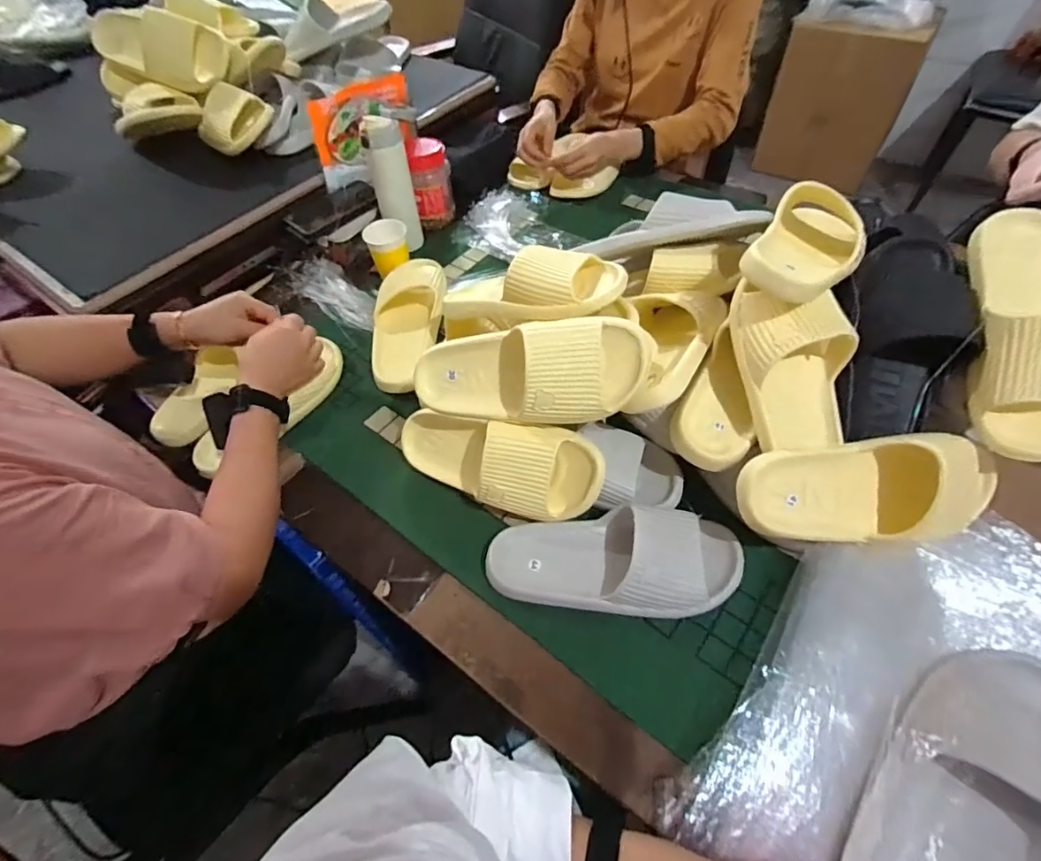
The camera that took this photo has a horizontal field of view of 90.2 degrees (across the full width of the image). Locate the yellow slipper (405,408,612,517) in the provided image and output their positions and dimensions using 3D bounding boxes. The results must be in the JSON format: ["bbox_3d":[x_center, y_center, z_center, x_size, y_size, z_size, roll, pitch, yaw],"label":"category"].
[{"bbox_3d":[-0.029,0.036,0.593,0.253,0.073,0.102,12,99,21],"label":"yellow slipper"}]

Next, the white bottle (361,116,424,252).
[{"bbox_3d":[-0.217,-0.411,0.887,0.064,0.211,0.055,-7,54,-3],"label":"white bottle"}]

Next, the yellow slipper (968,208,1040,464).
[{"bbox_3d":[0.497,-0.103,0.495,0.097,0.076,0.253,9,71,9],"label":"yellow slipper"}]

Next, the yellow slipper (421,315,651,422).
[{"bbox_3d":[0.010,-0.058,0.555,0.257,0.105,0.100,-5,13,13],"label":"yellow slipper"}]

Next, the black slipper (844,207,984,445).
[{"bbox_3d":[0.399,-0.106,0.540,0.110,0.069,0.251,14,85,13],"label":"black slipper"}]

